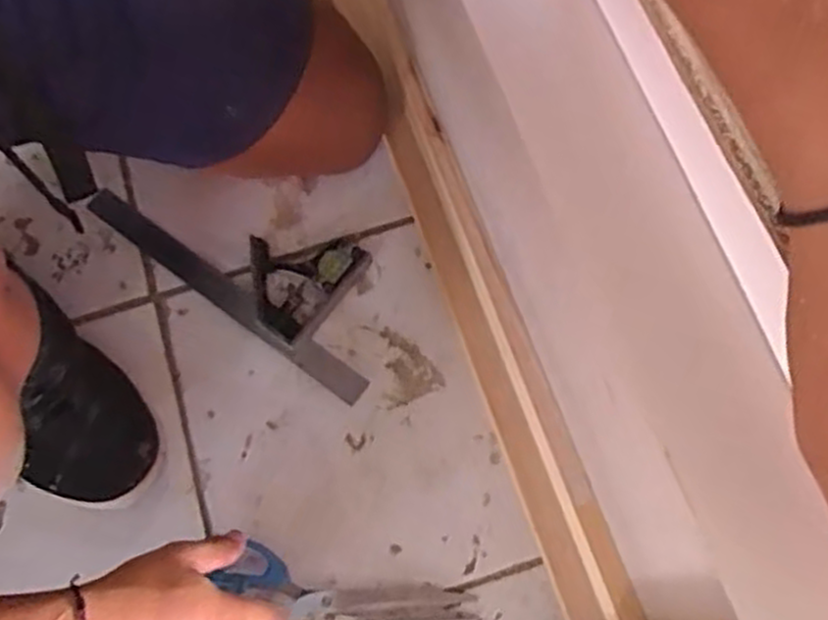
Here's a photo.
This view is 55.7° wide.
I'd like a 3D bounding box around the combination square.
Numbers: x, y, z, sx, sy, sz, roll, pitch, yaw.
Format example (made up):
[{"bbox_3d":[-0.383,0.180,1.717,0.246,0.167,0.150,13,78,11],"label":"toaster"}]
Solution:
[{"bbox_3d":[-0.135,-0.047,0.663,0.287,0.018,0.104,35,73,12],"label":"combination square"}]

